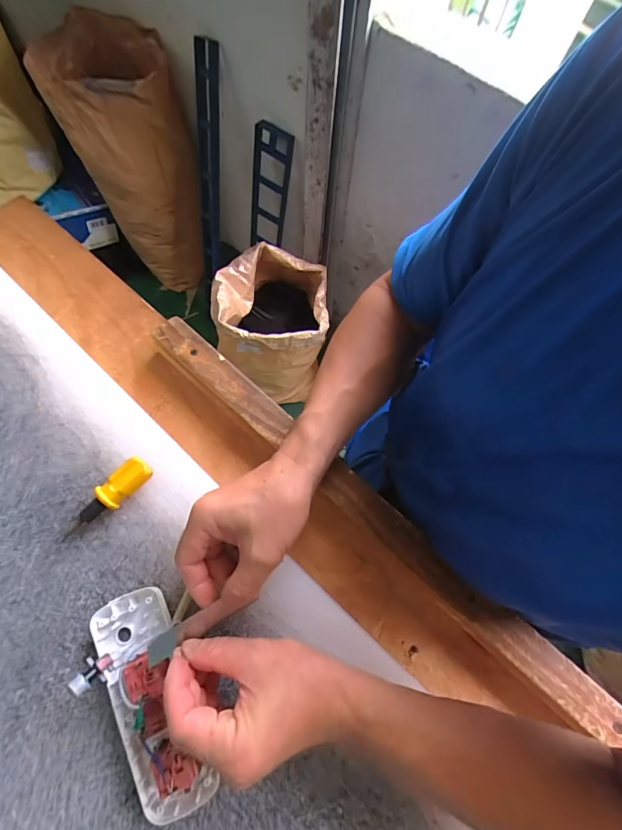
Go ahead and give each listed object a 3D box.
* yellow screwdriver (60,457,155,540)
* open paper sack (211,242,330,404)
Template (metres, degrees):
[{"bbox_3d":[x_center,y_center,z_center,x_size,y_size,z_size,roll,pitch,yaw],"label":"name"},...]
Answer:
[{"bbox_3d":[-0.183,0.077,0.344,0.023,0.028,0.087,40,75,10],"label":"yellow screwdriver"},{"bbox_3d":[-0.124,-0.306,1.278,0.318,0.489,0.368,-2,70,-3],"label":"open paper sack"}]

